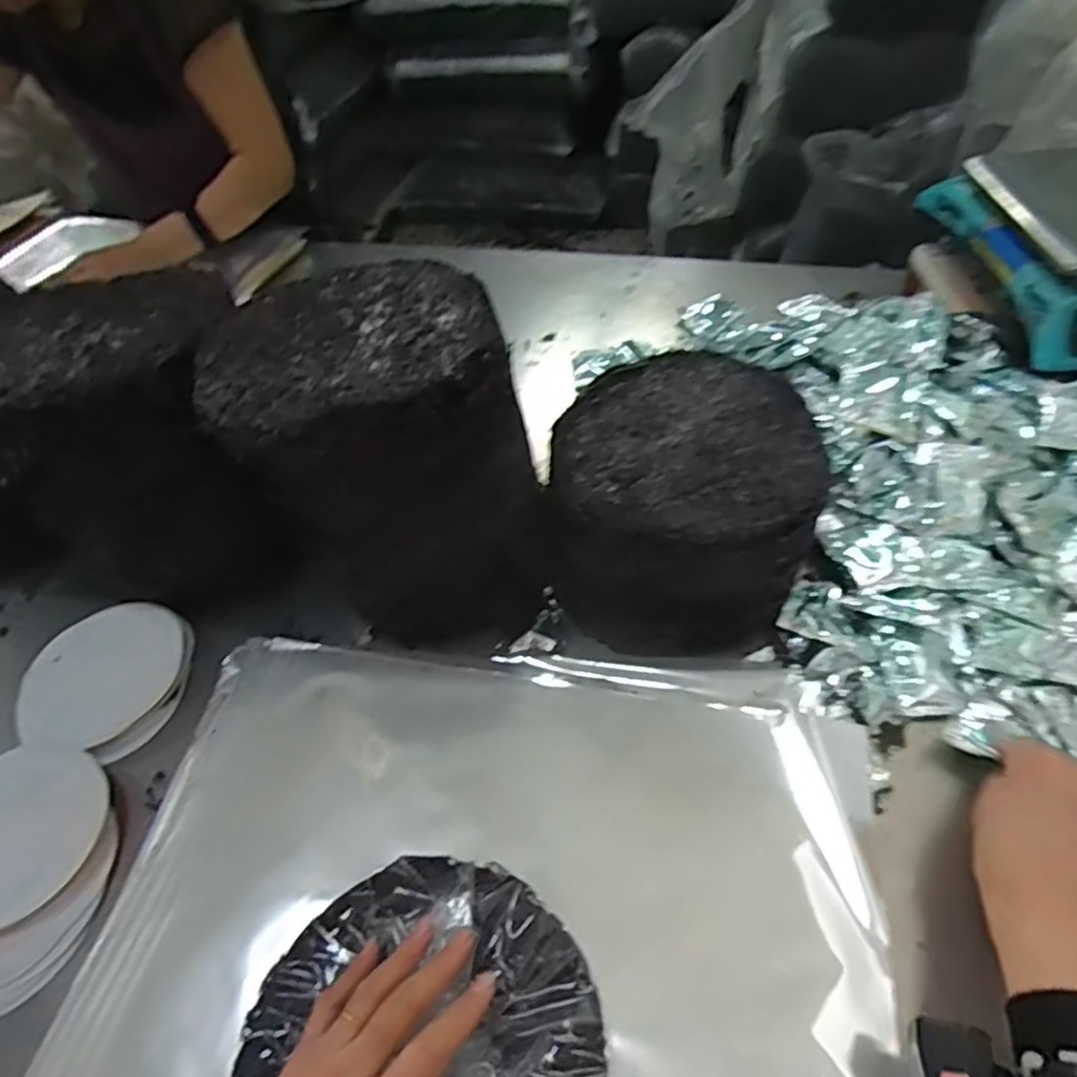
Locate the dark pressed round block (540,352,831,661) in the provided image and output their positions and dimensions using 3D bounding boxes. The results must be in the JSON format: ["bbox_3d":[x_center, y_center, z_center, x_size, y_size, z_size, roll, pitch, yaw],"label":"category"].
[{"bbox_3d":[0.118,-0.031,0.564,0.206,0.118,0.225,-3,49,4],"label":"dark pressed round block"}]

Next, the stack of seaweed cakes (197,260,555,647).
[{"bbox_3d":[-0.115,-0.048,0.557,0.201,0.261,0.198,-23,51,-13],"label":"stack of seaweed cakes"}]

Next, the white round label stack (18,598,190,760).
[{"bbox_3d":[-0.363,0.114,0.584,0.130,0.021,0.128,-3,49,4],"label":"white round label stack"}]

